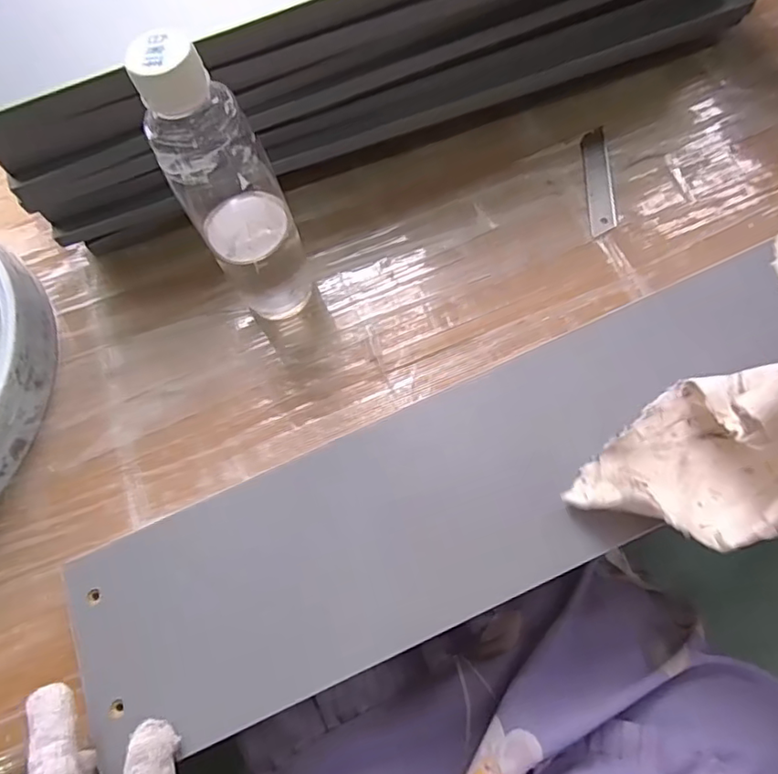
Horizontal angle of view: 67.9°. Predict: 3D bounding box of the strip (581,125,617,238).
[{"bbox_3d":[0.158,-0.155,0.433,0.019,0.004,0.095,0,67,7],"label":"strip"}]

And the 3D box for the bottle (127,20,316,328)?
[{"bbox_3d":[-0.086,-0.103,0.339,0.056,0.192,0.050,-31,67,-7],"label":"bottle"}]

